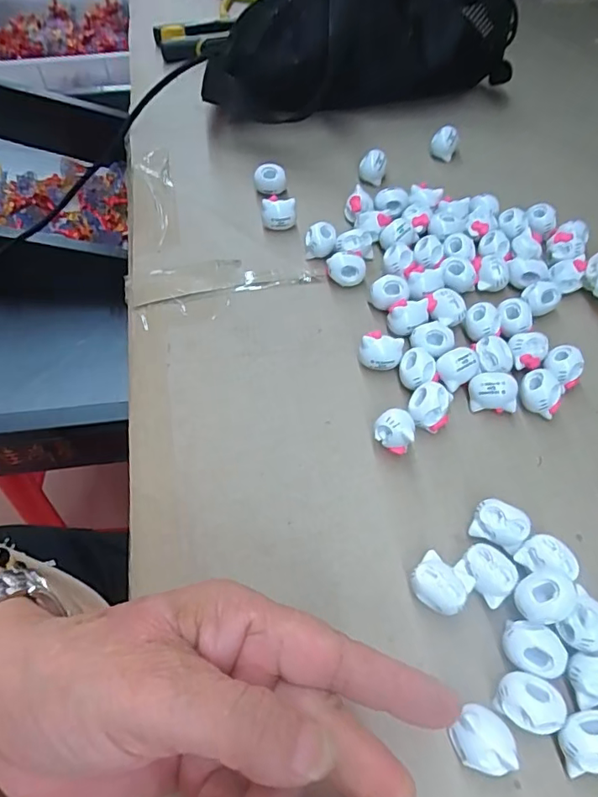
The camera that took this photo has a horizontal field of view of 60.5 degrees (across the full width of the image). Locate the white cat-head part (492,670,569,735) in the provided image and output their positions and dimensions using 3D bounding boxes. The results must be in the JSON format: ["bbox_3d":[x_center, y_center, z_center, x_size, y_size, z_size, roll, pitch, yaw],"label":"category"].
[{"bbox_3d":[0.097,0.129,0.217,0.026,0.019,0.021,28,62,16],"label":"white cat-head part"}]

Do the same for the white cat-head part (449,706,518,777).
[{"bbox_3d":[0.074,0.139,0.210,0.023,0.020,0.022,0,58,0],"label":"white cat-head part"}]

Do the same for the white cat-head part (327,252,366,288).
[{"bbox_3d":[0.032,-0.087,0.348,0.026,0.020,0.017,8,58,5],"label":"white cat-head part"}]

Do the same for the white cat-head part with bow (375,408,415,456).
[{"bbox_3d":[0.051,0.019,0.279,0.020,0.028,0.015,13,59,8],"label":"white cat-head part with bow"}]

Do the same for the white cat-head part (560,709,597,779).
[{"bbox_3d":[0.118,0.140,0.208,0.024,0.020,0.020,-14,59,-9],"label":"white cat-head part"}]

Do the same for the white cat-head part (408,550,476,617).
[{"bbox_3d":[0.066,0.089,0.243,0.025,0.020,0.022,32,63,18],"label":"white cat-head part"}]

